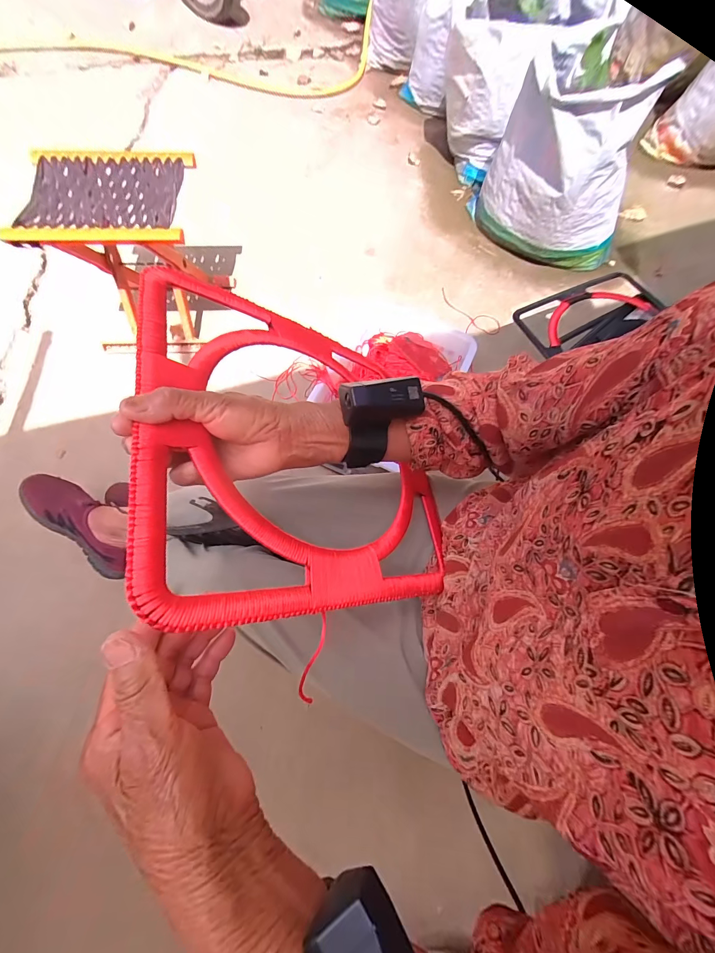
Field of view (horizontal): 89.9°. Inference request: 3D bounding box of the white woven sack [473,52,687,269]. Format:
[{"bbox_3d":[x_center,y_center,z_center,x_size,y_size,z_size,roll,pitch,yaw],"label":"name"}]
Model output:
[{"bbox_3d":[0.558,-0.787,0.935,0.324,0.379,0.252,-8,72,-5],"label":"white woven sack"}]

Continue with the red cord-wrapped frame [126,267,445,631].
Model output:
[{"bbox_3d":[-0.043,-0.040,0.373,0.325,0.018,0.336,8,60,-40],"label":"red cord-wrapped frame"}]

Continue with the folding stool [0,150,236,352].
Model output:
[{"bbox_3d":[-0.509,-0.513,0.862,0.315,0.337,0.262,-1,71,-3],"label":"folding stool"}]

